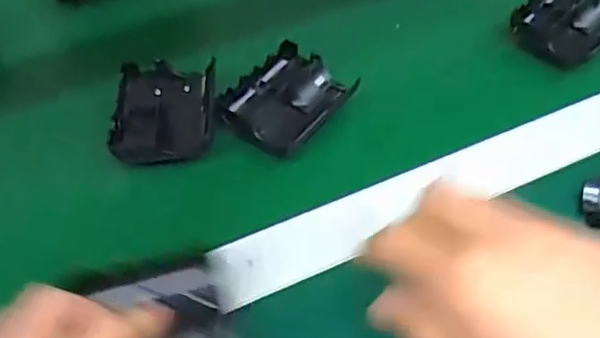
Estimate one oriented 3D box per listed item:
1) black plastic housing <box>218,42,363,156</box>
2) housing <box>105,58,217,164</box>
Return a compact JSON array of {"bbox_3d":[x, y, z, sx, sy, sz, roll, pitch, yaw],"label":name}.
[{"bbox_3d":[-0.009,-0.048,0.434,0.064,0.020,0.081,36,61,24],"label":"black plastic housing"},{"bbox_3d":[-0.092,-0.040,0.430,0.066,0.025,0.079,0,53,1],"label":"housing"}]

